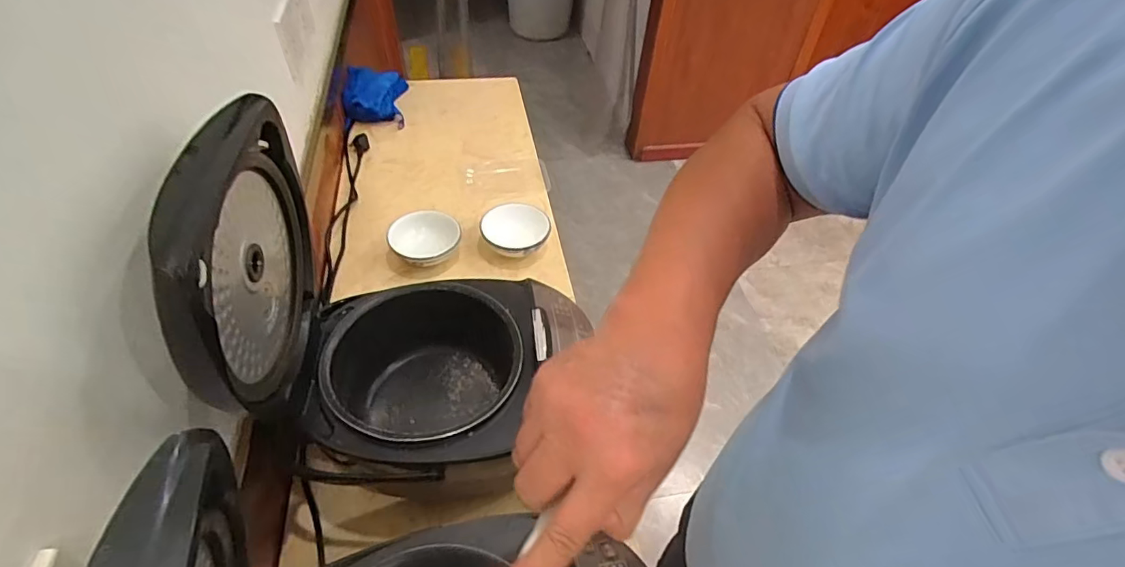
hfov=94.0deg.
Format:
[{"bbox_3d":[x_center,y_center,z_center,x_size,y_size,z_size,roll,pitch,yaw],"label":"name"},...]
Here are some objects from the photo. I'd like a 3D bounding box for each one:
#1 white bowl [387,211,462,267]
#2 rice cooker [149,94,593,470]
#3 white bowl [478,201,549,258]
[{"bbox_3d":[-0.228,-0.068,0.875,0.112,0.058,0.108,-8,49,-12],"label":"white bowl"},{"bbox_3d":[-0.137,0.029,0.508,0.316,0.356,0.222,-1,48,-6],"label":"rice cooker"},{"bbox_3d":[-0.081,-0.086,0.905,0.112,0.052,0.127,-1,48,-6],"label":"white bowl"}]

